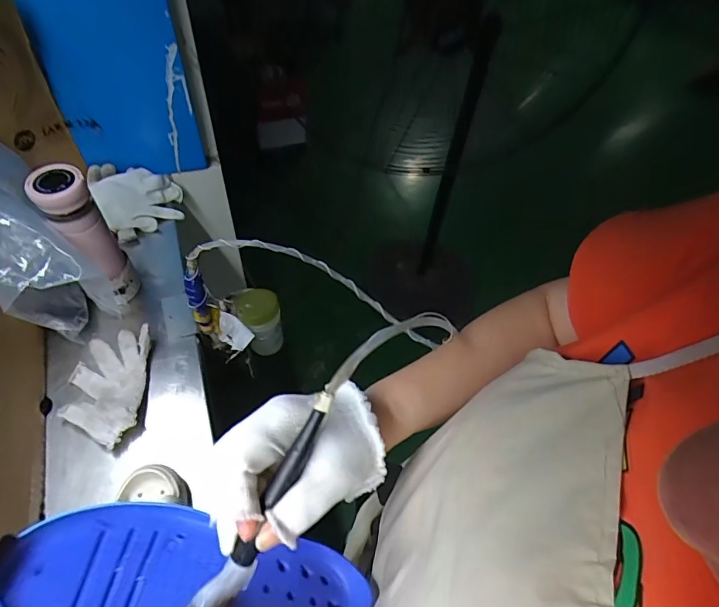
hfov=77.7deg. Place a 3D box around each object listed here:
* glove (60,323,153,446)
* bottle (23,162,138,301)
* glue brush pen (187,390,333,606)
[{"bbox_3d":[-0.363,0.117,0.642,0.103,0.032,0.171,-6,49,-6],"label":"glove"},{"bbox_3d":[-0.392,-0.088,0.652,0.067,0.227,0.059,-32,57,-25],"label":"bottle"},{"bbox_3d":[-0.061,0.124,0.267,0.023,0.026,0.157,26,85,20],"label":"glue brush pen"}]

